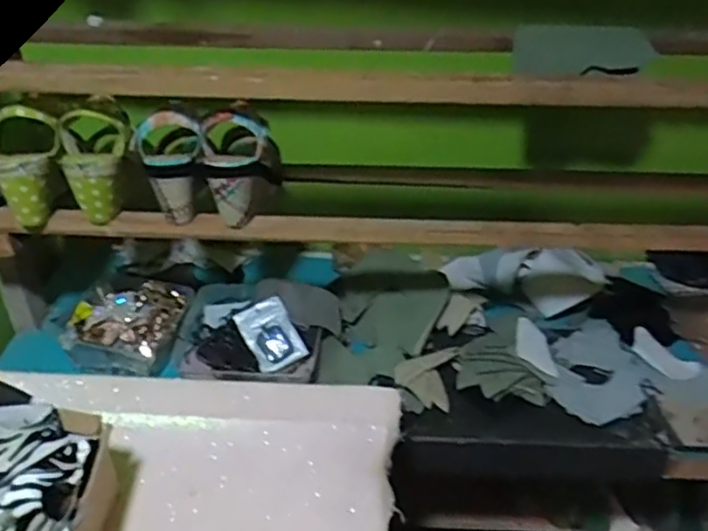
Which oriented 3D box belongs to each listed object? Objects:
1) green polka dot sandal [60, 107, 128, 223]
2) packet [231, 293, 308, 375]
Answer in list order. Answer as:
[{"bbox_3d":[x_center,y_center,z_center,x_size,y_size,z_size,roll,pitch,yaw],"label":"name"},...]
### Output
[{"bbox_3d":[-0.313,-0.123,0.812,0.079,0.129,0.063,-11,37,-17],"label":"green polka dot sandal"},{"bbox_3d":[-0.117,0.098,0.927,0.070,0.010,0.097,-28,77,-8],"label":"packet"}]

